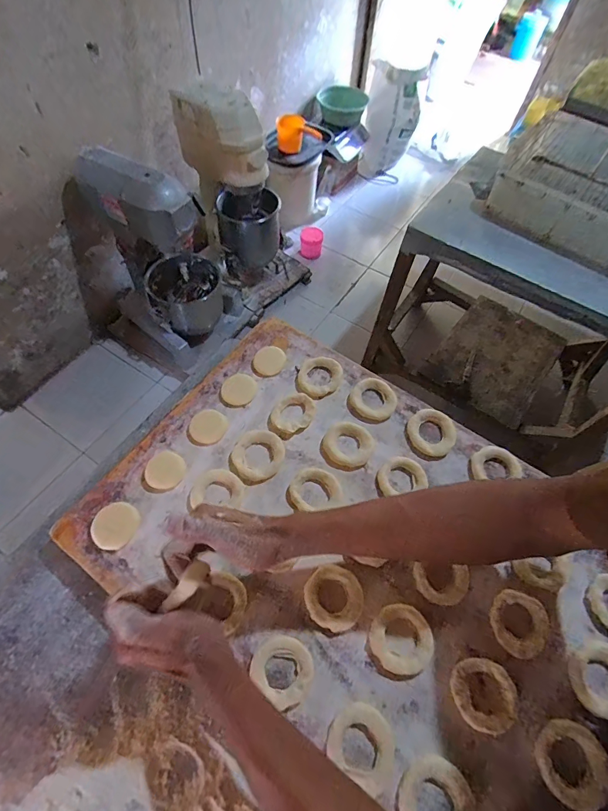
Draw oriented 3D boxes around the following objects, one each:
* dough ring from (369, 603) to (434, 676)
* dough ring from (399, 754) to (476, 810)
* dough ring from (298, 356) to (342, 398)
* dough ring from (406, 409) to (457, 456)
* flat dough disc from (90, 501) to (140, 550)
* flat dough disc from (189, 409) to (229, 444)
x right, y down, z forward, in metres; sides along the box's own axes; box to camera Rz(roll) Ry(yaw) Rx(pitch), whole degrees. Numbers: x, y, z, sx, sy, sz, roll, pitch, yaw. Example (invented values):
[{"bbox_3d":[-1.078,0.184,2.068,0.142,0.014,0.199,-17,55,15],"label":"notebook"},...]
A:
[{"bbox_3d":[0.104,0.246,0.403,0.064,0.007,0.063,1,60,-2],"label":"dough ring"},{"bbox_3d":[0.121,0.358,0.342,0.063,0.009,0.062,1,60,-2],"label":"dough ring"},{"bbox_3d":[0.023,-0.044,0.549,0.060,0.017,0.068,17,61,7],"label":"dough ring"},{"bbox_3d":[0.172,0.036,0.515,0.061,0.015,0.064,1,60,-2],"label":"dough ring"},{"bbox_3d":[-0.221,0.138,0.443,0.048,0.014,0.051,1,60,-2],"label":"flat dough disc"},{"bbox_3d":[-0.128,0.029,0.512,0.048,0.007,0.048,1,60,-2],"label":"flat dough disc"}]

